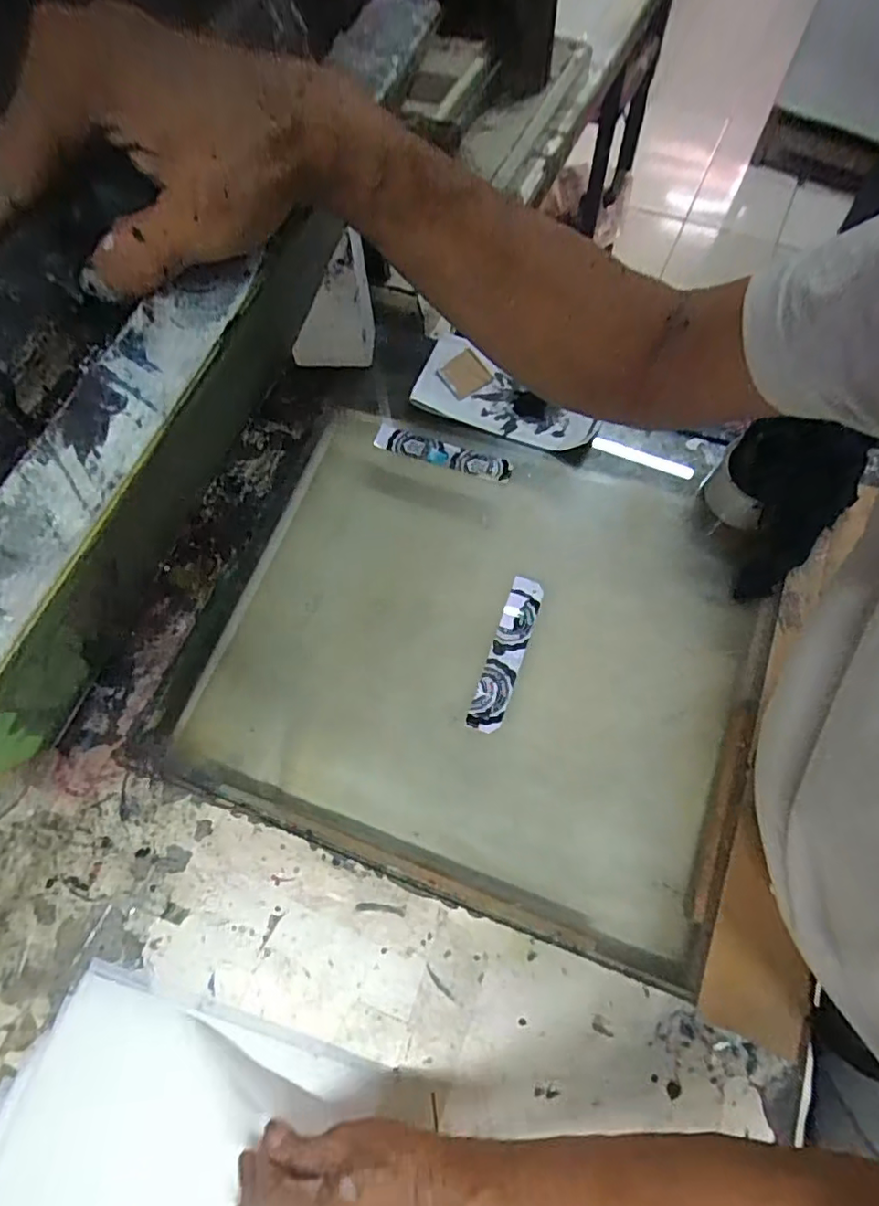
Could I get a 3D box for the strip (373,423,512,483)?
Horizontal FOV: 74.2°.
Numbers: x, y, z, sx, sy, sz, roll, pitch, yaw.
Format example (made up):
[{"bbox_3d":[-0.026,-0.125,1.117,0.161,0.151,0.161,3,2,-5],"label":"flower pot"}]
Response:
[{"bbox_3d":[0.004,-0.169,0.654,0.157,0.009,0.031,19,74,9],"label":"strip"}]

